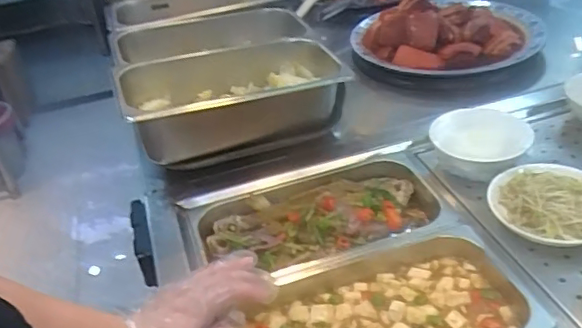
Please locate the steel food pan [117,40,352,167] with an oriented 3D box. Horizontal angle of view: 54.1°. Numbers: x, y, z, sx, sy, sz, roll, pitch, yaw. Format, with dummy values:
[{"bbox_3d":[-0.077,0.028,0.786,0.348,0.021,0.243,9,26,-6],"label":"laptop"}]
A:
[{"bbox_3d":[-0.079,-0.088,0.855,0.320,0.138,0.188,-17,36,-14],"label":"steel food pan"}]

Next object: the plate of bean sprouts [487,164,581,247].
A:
[{"bbox_3d":[0.321,0.038,0.694,0.144,0.039,0.152,-5,34,4],"label":"plate of bean sprouts"}]

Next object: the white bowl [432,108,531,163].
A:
[{"bbox_3d":[0.268,-0.033,0.798,0.125,0.033,0.135,-5,34,4],"label":"white bowl"}]

